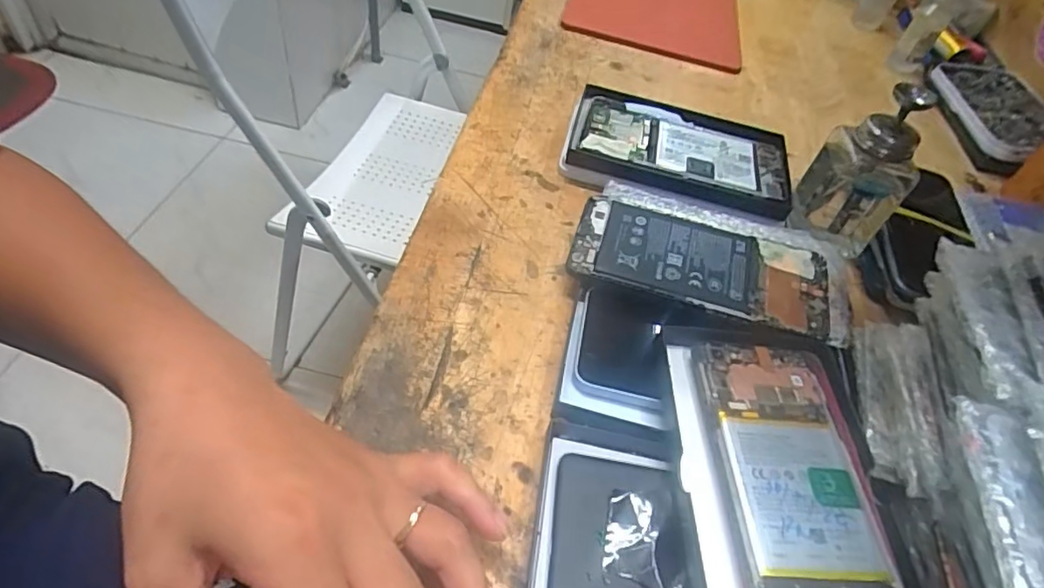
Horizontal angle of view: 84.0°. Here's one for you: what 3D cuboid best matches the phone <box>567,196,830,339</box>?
[{"bbox_3d":[0.116,-0.022,0.373,0.160,0.009,0.071,16,50,8],"label":"phone"}]

